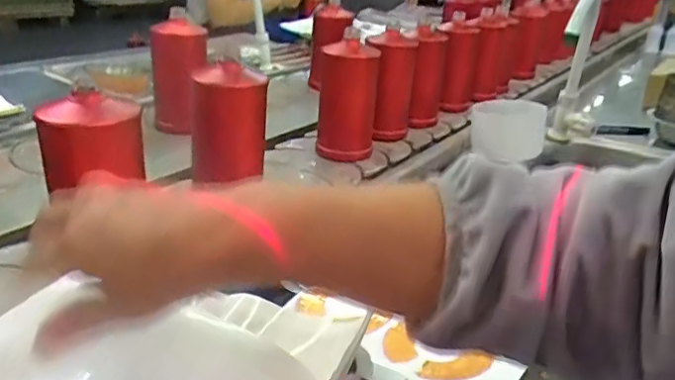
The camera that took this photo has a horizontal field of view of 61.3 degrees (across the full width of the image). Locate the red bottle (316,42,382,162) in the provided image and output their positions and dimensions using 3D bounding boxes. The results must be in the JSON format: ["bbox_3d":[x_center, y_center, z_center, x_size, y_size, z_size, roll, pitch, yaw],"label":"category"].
[{"bbox_3d":[0.017,-0.134,0.880,0.090,0.173,0.092,6,24,2],"label":"red bottle"}]

